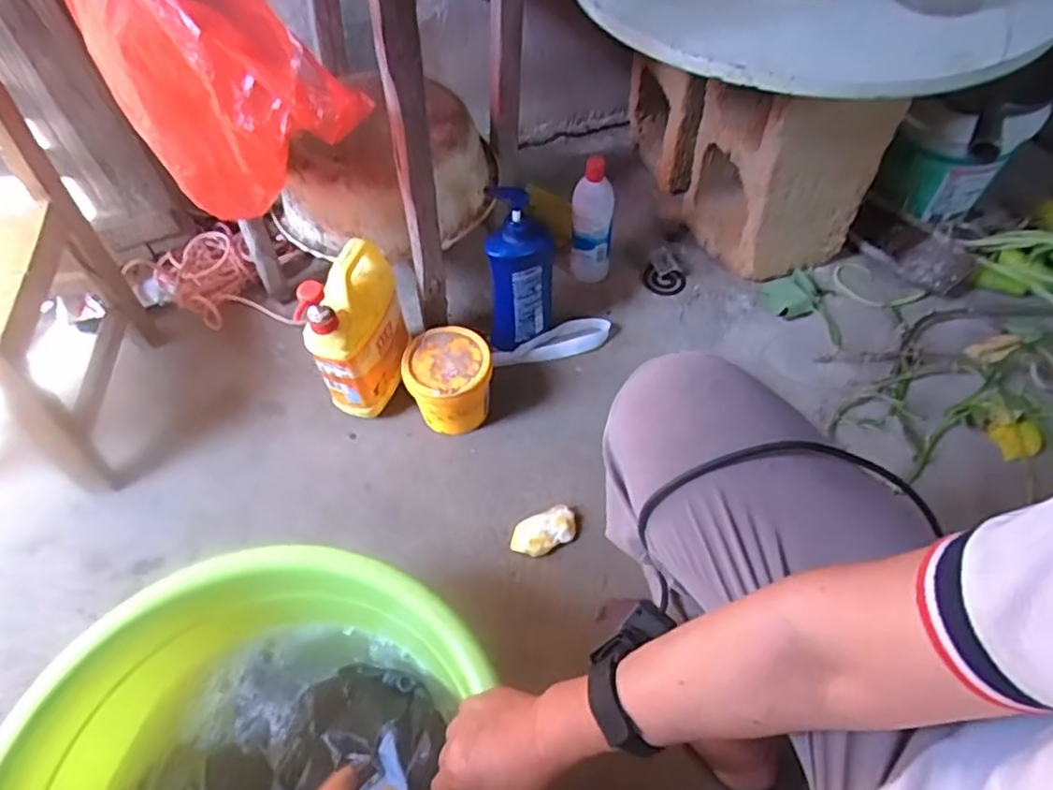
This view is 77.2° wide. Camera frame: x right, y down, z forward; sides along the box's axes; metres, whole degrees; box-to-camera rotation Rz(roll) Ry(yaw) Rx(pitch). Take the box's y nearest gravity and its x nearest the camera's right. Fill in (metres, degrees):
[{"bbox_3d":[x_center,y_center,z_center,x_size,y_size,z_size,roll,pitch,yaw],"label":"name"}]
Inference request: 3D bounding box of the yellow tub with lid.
[{"bbox_3d":[-0.100,-0.018,0.876,0.107,0.102,0.112,-1,55,1],"label":"yellow tub with lid"}]

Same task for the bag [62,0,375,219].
[{"bbox_3d":[-0.298,-0.341,0.592,0.270,0.372,0.131,34,64,24],"label":"bag"}]

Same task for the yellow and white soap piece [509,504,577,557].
[{"bbox_3d":[0.021,0.166,0.800,0.083,0.013,0.048,-20,57,-12],"label":"yellow and white soap piece"}]

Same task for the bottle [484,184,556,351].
[{"bbox_3d":[-0.008,-0.160,0.877,0.086,0.245,0.055,-1,55,2],"label":"bottle"}]

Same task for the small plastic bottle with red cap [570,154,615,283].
[{"bbox_3d":[0.095,-0.253,0.959,0.058,0.200,0.049,4,55,5],"label":"small plastic bottle with red cap"}]

